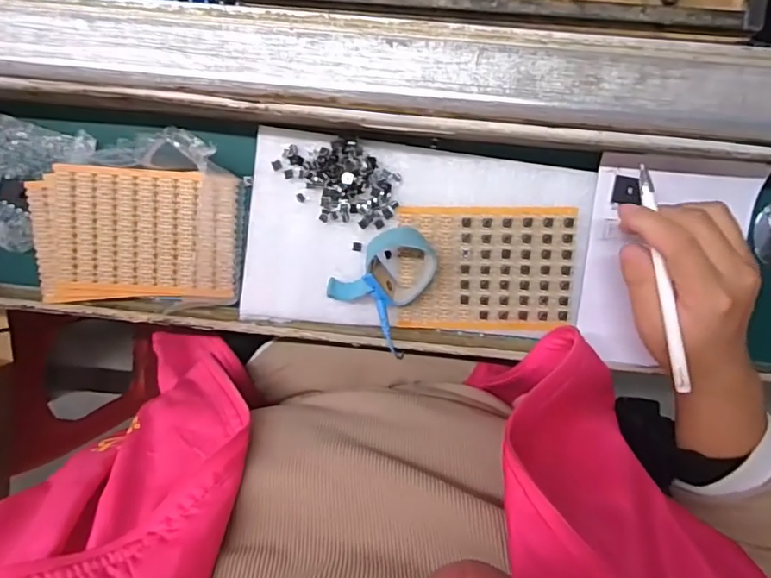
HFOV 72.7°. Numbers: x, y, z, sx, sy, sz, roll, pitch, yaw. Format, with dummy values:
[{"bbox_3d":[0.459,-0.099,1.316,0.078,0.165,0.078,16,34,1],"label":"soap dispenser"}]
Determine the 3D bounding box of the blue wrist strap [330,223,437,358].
[{"bbox_3d":[0.007,-0.002,0.360,0.068,0.033,0.073,42,98,-2],"label":"blue wrist strap"}]

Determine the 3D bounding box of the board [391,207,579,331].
[{"bbox_3d":[0.070,-0.013,0.368,0.122,0.007,0.085,1,98,4],"label":"board"}]

